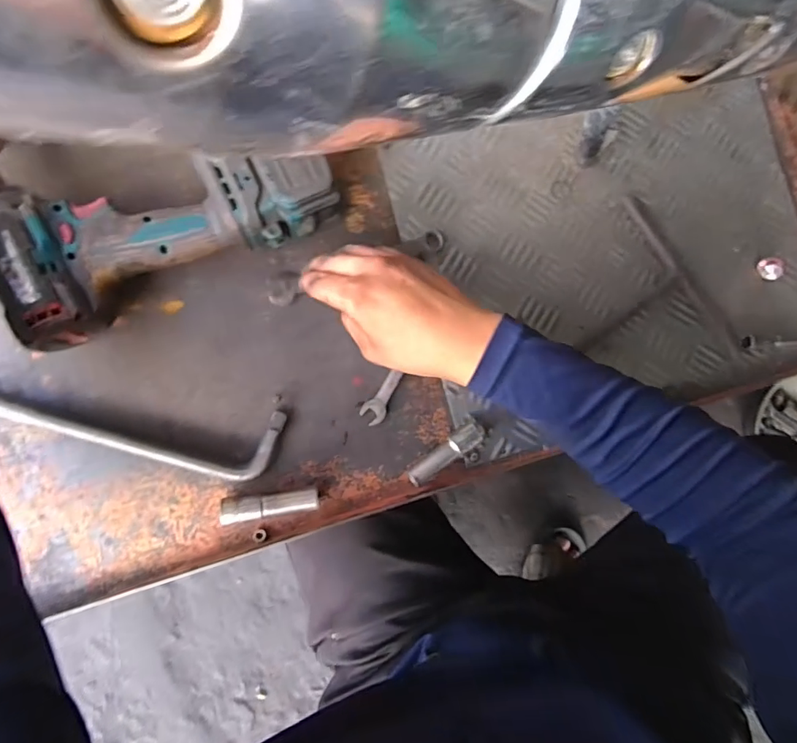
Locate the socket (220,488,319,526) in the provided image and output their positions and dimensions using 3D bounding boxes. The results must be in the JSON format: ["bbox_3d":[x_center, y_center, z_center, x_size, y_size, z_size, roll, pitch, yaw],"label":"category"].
[{"bbox_3d":[-0.103,0.108,0.392,0.075,0.023,0.019,-5,86,-8],"label":"socket"}]

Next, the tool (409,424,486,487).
[{"bbox_3d":[0.038,0.069,0.413,0.072,0.024,0.018,-33,90,-9],"label":"tool"}]

